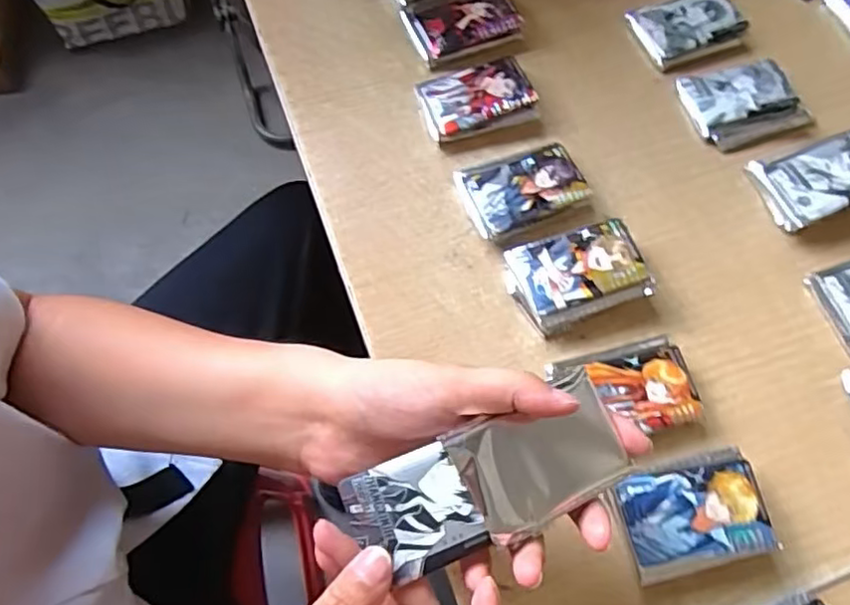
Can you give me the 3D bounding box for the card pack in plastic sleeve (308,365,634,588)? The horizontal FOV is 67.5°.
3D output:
[{"bbox_3d":[0.028,0.087,0.303,0.148,0.012,0.053,-12,71,-16],"label":"card pack in plastic sleeve"}]

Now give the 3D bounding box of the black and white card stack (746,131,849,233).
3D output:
[{"bbox_3d":[0.305,-0.095,0.492,0.089,0.028,0.061,-20,72,-9],"label":"black and white card stack"}]

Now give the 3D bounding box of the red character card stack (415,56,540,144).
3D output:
[{"bbox_3d":[0.042,-0.164,0.513,0.088,0.022,0.058,-17,72,-8],"label":"red character card stack"}]

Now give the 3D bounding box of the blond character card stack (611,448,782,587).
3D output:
[{"bbox_3d":[0.166,0.133,0.401,0.084,0.029,0.064,-13,71,-7],"label":"blond character card stack"}]

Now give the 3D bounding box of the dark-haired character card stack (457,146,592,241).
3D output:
[{"bbox_3d":[0.073,-0.086,0.486,0.086,0.023,0.058,-17,72,-8],"label":"dark-haired character card stack"}]

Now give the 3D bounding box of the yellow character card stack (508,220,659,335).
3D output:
[{"bbox_3d":[0.110,-0.020,0.457,0.088,0.031,0.064,-18,72,-8],"label":"yellow character card stack"}]

